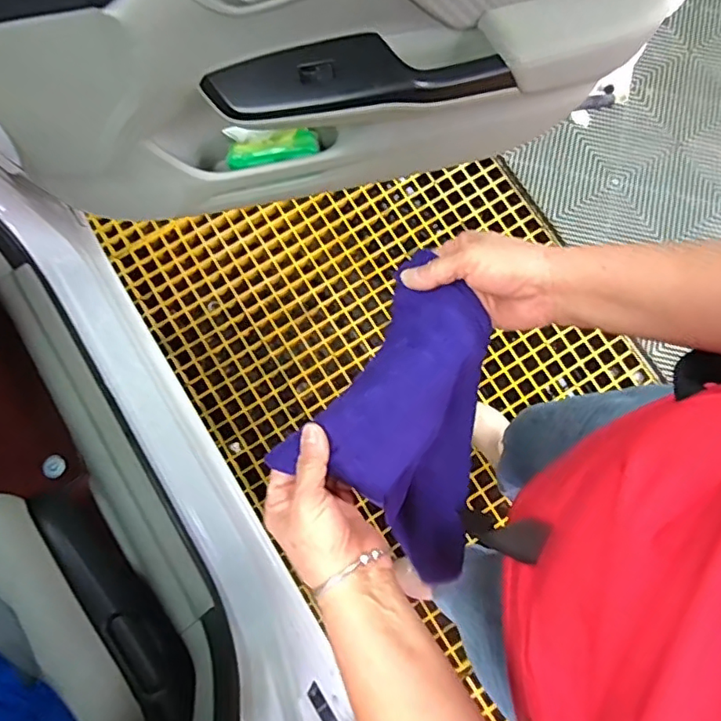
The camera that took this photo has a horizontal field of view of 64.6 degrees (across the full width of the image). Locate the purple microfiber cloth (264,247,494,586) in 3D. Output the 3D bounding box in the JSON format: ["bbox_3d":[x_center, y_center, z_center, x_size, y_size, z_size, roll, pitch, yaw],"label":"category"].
[{"bbox_3d":[0.059,0.064,0.484,0.179,0.168,0.194,34,80,6],"label":"purple microfiber cloth"}]

